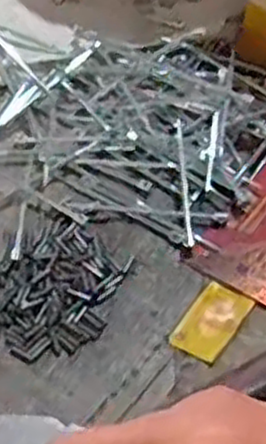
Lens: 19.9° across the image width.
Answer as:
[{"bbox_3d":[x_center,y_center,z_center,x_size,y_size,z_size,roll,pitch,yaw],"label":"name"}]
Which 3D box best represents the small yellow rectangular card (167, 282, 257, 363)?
[{"bbox_3d":[0.039,0.049,0.375,0.026,0.006,0.044,31,55,19],"label":"small yellow rectangular card"}]

